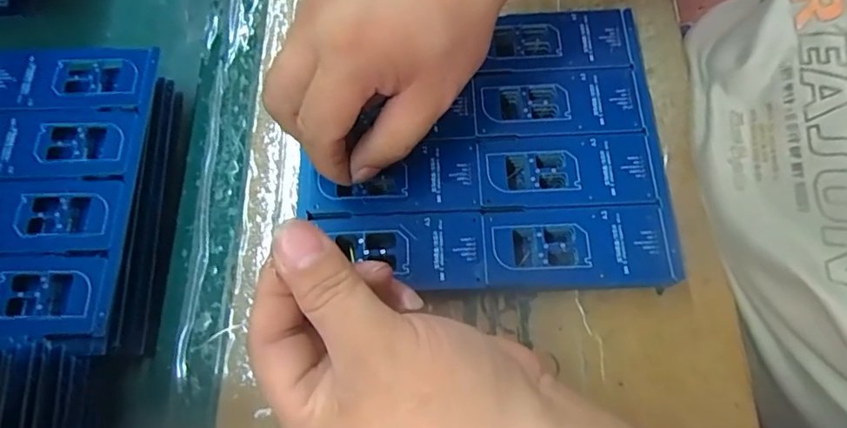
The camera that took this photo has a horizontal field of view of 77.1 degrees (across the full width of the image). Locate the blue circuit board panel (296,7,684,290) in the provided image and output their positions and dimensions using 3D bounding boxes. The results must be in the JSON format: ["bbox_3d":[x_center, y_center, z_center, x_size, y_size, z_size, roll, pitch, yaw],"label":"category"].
[{"bbox_3d":[0.031,-0.039,0.289,0.186,0.005,0.157,-2,70,1],"label":"blue circuit board panel"}]

